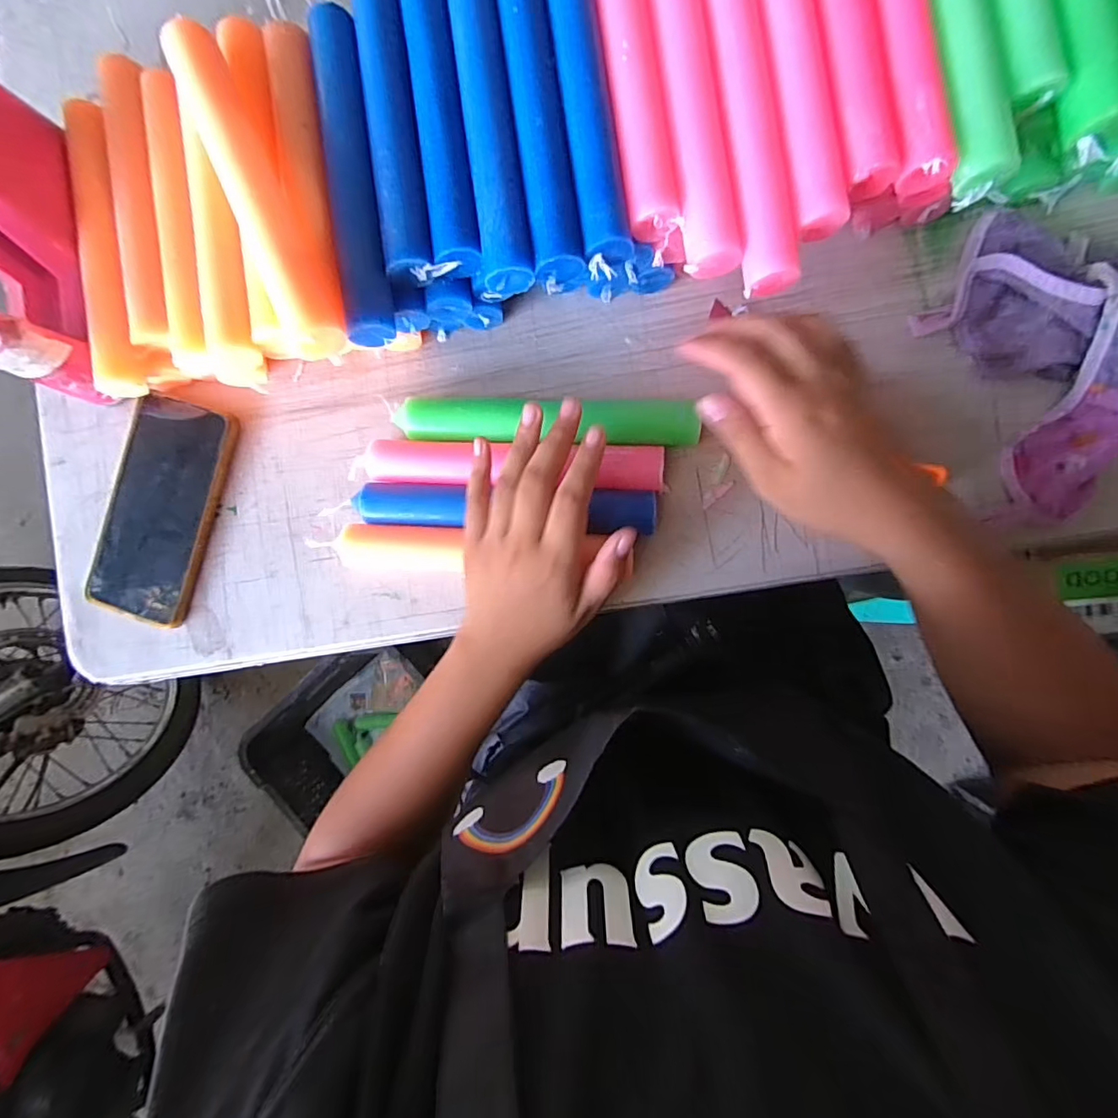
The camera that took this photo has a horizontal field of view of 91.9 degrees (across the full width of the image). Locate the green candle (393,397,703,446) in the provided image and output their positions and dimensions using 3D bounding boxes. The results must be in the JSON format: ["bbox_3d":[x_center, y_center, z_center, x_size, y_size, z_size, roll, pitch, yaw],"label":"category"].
[{"bbox_3d":[-0.009,-0.093,0.361,0.197,0.032,0.031,3,90,7],"label":"green candle"}]

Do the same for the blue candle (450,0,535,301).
[{"bbox_3d":[-0.042,-0.257,0.314,0.029,0.020,0.198,-8,89,5],"label":"blue candle"}]

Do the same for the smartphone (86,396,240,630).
[{"bbox_3d":[-0.292,-0.035,0.398,0.078,0.010,0.160,17,91,5],"label":"smartphone"}]

